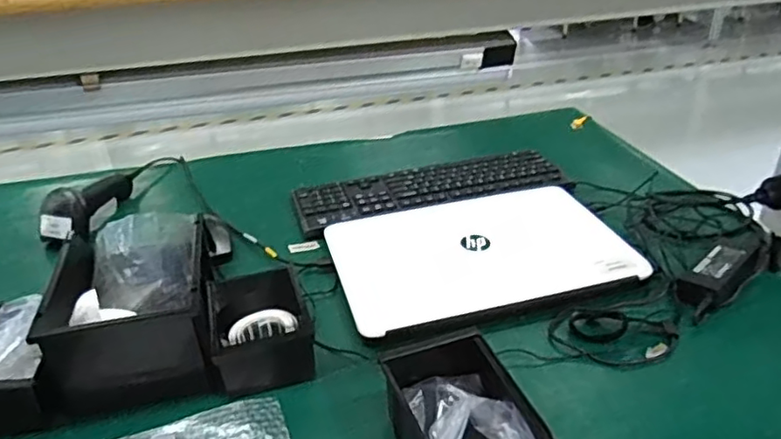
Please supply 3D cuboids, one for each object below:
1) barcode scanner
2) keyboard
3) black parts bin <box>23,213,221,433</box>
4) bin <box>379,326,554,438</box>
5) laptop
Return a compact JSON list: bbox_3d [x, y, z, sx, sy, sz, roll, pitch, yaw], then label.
[{"bbox_3d":[-0.474,-0.026,0.948,0.070,0.095,0.171,-1,32,3],"label":"barcode scanner"},{"bbox_3d":[0.068,-0.049,0.990,0.432,0.020,0.128,-11,33,-13],"label":"keyboard"},{"bbox_3d":[-0.269,0.100,0.658,0.168,0.106,0.189,-7,32,-7],"label":"black parts bin"},{"bbox_3d":[0.065,0.185,0.548,0.102,0.074,0.198,-12,33,-15],"label":"bin"},{"bbox_3d":[0.116,0.041,0.819,0.370,0.020,0.240,-11,32,-13],"label":"laptop"}]

